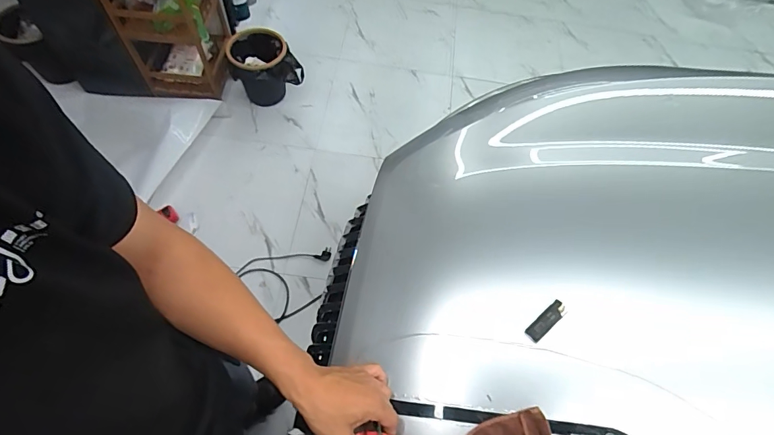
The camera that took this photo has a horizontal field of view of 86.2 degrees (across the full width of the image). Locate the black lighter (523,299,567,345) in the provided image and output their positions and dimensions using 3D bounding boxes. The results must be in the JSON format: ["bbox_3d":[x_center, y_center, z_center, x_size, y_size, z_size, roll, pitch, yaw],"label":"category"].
[{"bbox_3d":[0.232,0.153,0.606,0.075,0.017,0.026,-35,69,-22],"label":"black lighter"}]

